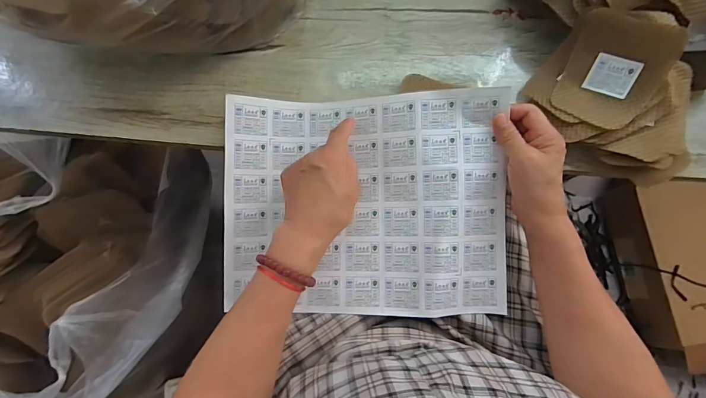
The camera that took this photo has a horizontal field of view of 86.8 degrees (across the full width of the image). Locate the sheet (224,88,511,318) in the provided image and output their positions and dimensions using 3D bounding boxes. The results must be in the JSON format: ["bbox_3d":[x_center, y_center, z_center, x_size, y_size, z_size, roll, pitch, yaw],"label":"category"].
[{"bbox_3d":[0.013,0.004,0.426,0.315,0.077,0.245,3,77,2],"label":"sheet"}]

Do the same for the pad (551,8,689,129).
[{"bbox_3d":[0.283,-0.142,0.408,0.096,0.030,0.114,29,113,28],"label":"pad"}]

